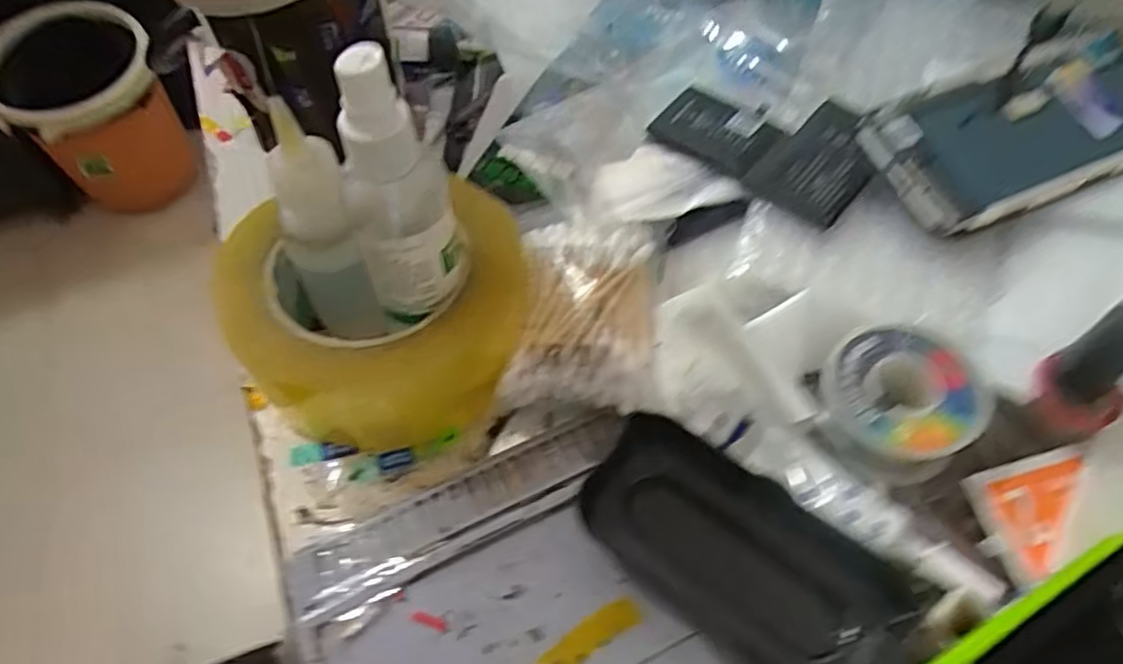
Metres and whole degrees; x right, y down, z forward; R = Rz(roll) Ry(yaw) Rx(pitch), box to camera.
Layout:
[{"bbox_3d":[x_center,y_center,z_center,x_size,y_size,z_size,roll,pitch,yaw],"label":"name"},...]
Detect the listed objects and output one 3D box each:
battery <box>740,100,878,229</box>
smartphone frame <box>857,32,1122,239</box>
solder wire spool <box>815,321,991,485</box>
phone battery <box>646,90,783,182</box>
[{"bbox_3d":[0.111,-0.071,0.301,0.053,0.005,0.041,-44,62,-4],"label":"battery"},{"bbox_3d":[0.209,-0.089,0.298,0.161,0.005,0.065,-21,64,-7],"label":"smartphone frame"},{"bbox_3d":[0.122,0.024,0.262,0.054,0.022,0.051,-1,55,1],"label":"solder wire spool"},{"bbox_3d":[0.070,-0.090,0.323,0.054,0.005,0.030,35,83,27],"label":"phone battery"}]

